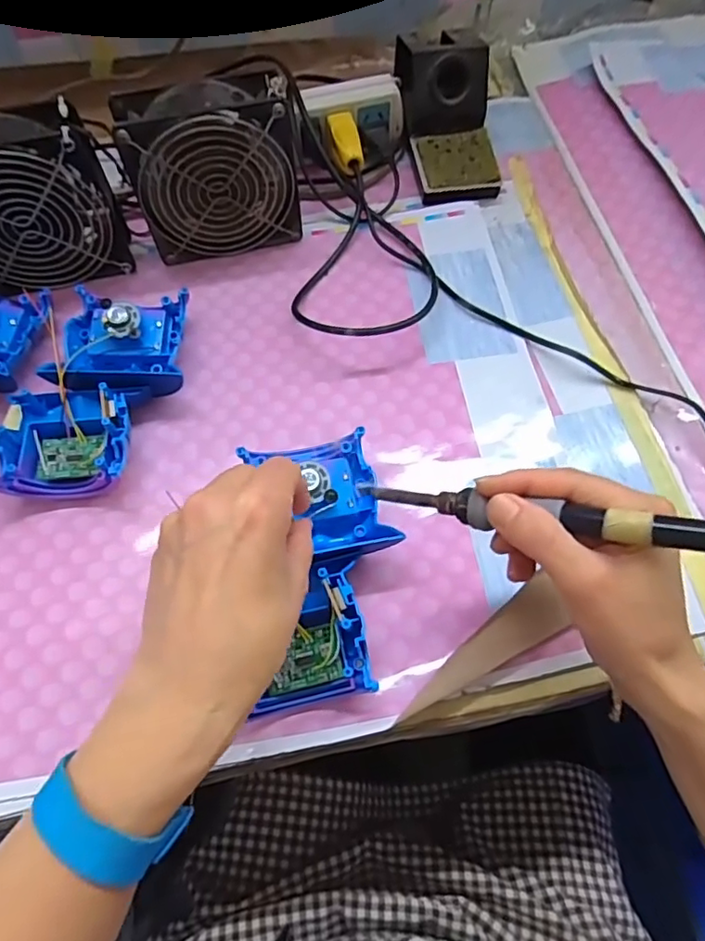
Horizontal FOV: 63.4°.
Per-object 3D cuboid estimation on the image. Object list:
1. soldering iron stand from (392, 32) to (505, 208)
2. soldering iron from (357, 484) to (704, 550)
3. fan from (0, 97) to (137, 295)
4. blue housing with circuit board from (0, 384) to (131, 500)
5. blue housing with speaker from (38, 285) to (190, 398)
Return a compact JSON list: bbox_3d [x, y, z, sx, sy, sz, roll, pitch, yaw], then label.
[{"bbox_3d":[0.087,-0.310,0.501,0.076,0.073,0.131,-13,64,-6],"label":"soldering iron stand"},{"bbox_3d":[0.093,0.024,0.267,0.224,0.014,0.020,7,63,39],"label":"soldering iron"},{"bbox_3d":[-0.238,-0.193,0.421,0.123,0.115,0.057,-10,64,-5],"label":"fan"},{"bbox_3d":[-0.189,-0.019,0.383,0.083,0.037,0.082,-7,64,-3],"label":"blue housing with circuit board"},{"bbox_3d":[-0.166,-0.089,0.414,0.092,0.043,0.092,-2,64,-1],"label":"blue housing with speaker"}]

